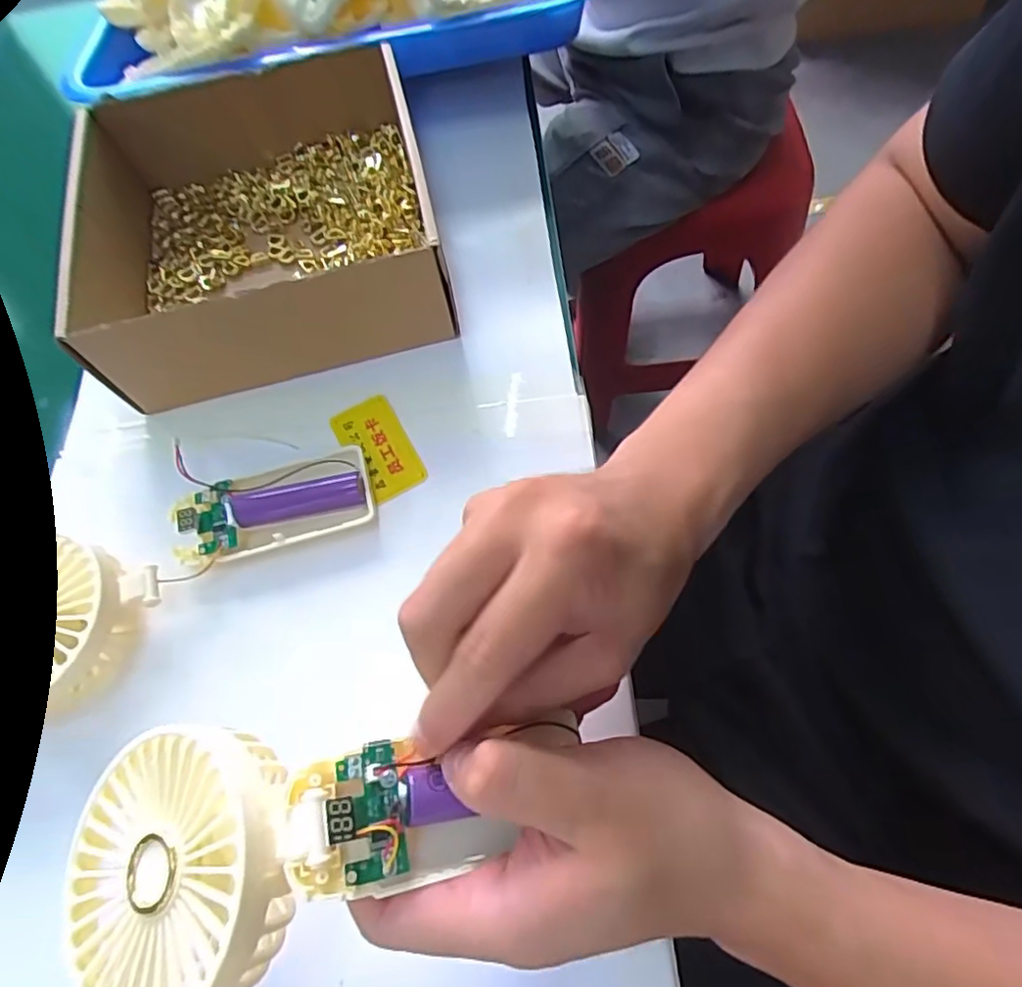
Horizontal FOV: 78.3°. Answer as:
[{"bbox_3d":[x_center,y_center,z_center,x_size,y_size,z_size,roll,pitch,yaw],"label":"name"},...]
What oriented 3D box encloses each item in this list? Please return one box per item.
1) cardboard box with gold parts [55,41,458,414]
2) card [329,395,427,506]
[{"bbox_3d":[-0.155,-0.174,0.396,0.195,0.074,0.204,-15,65,0],"label":"cardboard box with gold parts"},{"bbox_3d":[-0.076,-0.026,0.357,0.035,0.004,0.066,-29,67,-6],"label":"card"}]

